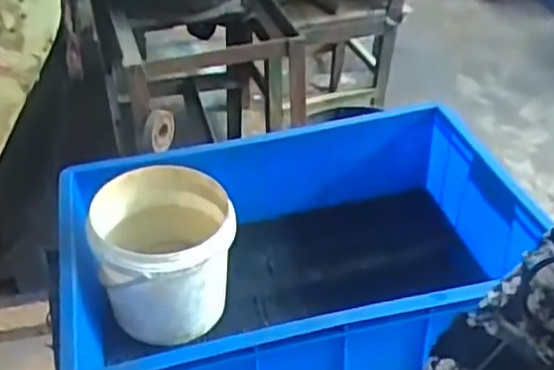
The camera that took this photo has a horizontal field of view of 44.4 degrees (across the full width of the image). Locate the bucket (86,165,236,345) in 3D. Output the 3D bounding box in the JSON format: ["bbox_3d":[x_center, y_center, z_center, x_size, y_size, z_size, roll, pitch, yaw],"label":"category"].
[{"bbox_3d":[-0.130,0.088,0.797,0.158,0.148,0.160,1,37,0],"label":"bucket"}]

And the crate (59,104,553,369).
[{"bbox_3d":[0.029,0.099,0.812,0.513,0.190,0.339,-9,38,-12],"label":"crate"}]

